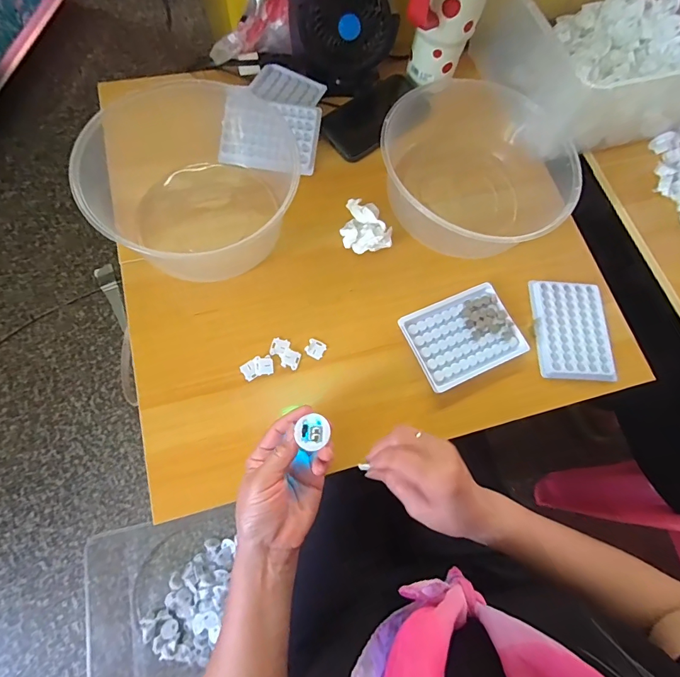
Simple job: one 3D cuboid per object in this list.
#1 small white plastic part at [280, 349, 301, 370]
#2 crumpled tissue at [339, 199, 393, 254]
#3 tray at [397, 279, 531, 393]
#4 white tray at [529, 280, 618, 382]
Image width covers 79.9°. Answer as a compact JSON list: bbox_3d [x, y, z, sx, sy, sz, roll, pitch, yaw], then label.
[{"bbox_3d":[-0.056,0.023,0.458,0.021,0.004,0.021,16,71,1],"label":"small white plastic part"},{"bbox_3d":[0.034,-0.140,0.507,0.060,0.025,0.065,2,71,-4],"label":"crumpled tissue"},{"bbox_3d":[0.145,-0.003,0.483,0.127,0.018,0.097,-23,75,-12],"label":"tray"},{"bbox_3d":[0.287,-0.012,0.503,0.093,0.011,0.127,2,71,-4],"label":"white tray"}]

